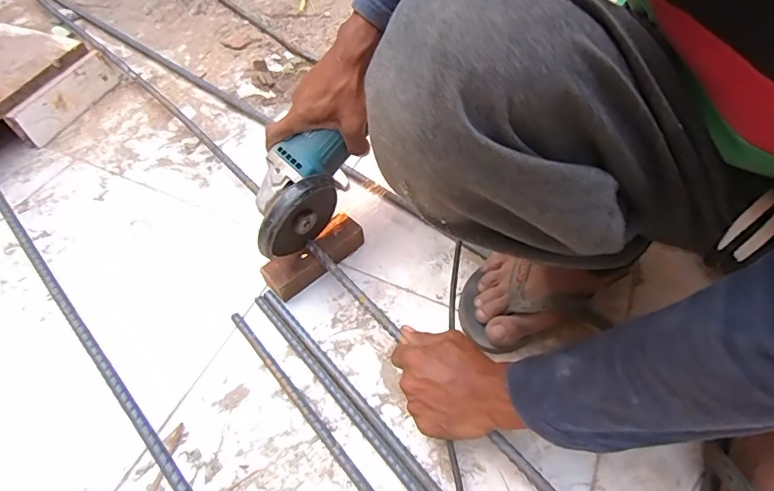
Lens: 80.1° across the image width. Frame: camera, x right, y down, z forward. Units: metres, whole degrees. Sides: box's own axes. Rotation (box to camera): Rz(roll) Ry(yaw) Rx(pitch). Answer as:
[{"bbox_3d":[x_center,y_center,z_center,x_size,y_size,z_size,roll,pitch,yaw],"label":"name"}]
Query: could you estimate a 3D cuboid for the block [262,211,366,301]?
[{"bbox_3d":[-0.086,0.013,0.558,0.126,0.038,0.041,-36,60,-21],"label":"block"}]

